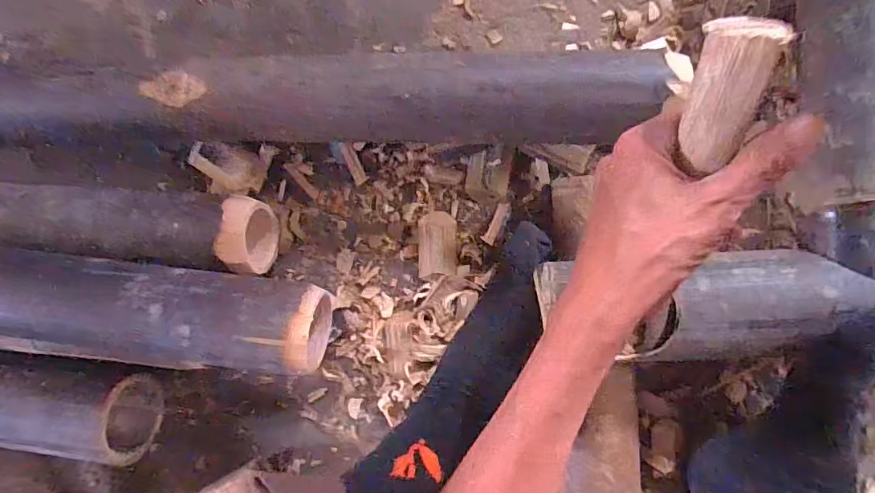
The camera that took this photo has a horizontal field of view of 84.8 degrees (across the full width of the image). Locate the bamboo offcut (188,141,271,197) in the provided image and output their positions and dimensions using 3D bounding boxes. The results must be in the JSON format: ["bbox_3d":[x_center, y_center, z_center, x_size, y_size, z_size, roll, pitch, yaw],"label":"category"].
[{"bbox_3d":[-0.199,-0.074,0.462,0.070,0.024,0.048,4,95,8],"label":"bamboo offcut"}]

